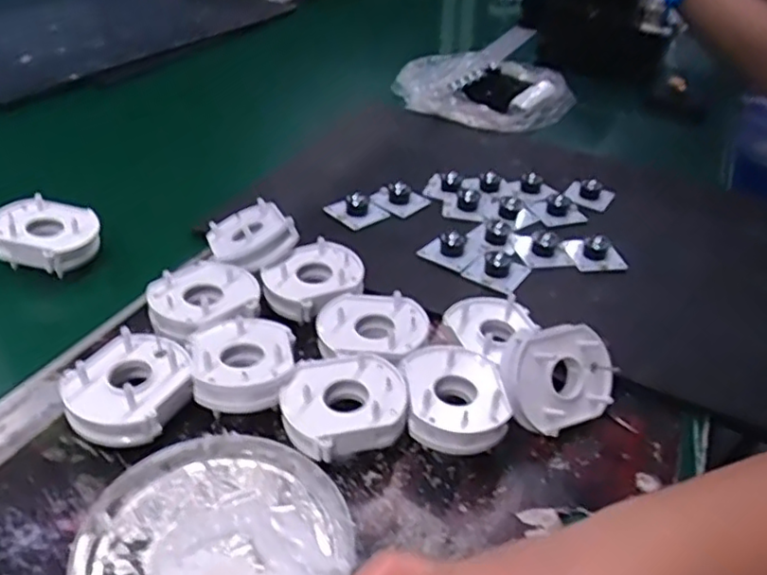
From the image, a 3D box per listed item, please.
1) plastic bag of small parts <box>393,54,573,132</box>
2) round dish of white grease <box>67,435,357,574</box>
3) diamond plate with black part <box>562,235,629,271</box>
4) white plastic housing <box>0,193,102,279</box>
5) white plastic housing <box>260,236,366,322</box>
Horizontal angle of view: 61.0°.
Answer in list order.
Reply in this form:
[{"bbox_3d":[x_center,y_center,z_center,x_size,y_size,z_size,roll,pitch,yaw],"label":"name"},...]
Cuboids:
[{"bbox_3d":[0.144,-0.263,0.843,0.171,0.037,0.217,33,44,31],"label":"plastic bag of small parts"},{"bbox_3d":[-0.080,0.122,0.314,0.126,0.028,0.125,4,37,-3],"label":"round dish of white grease"},{"bbox_3d":[0.179,-0.031,0.548,0.043,0.019,0.033,-4,38,-14],"label":"diamond plate with black part"},{"bbox_3d":[-0.251,-0.040,0.490,0.070,0.030,0.061,6,37,0],"label":"white plastic housing"},{"bbox_3d":[-0.052,-0.007,0.464,0.066,0.024,0.060,-25,47,-35],"label":"white plastic housing"}]

